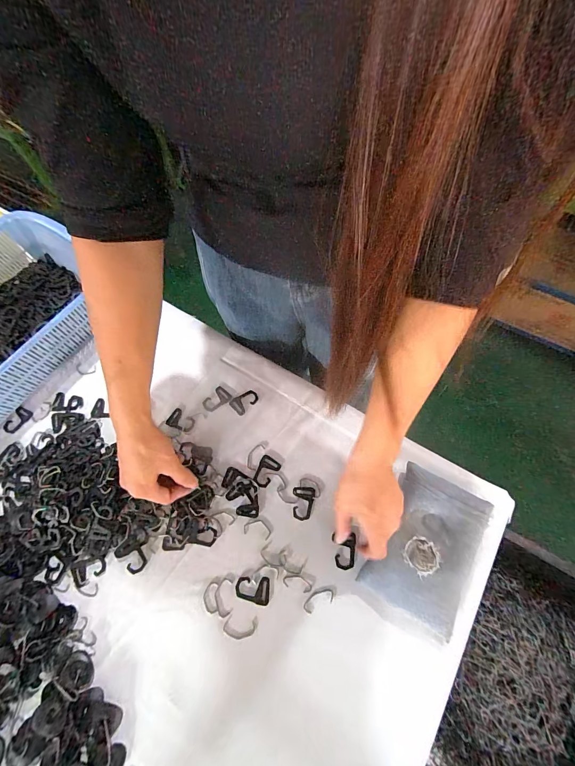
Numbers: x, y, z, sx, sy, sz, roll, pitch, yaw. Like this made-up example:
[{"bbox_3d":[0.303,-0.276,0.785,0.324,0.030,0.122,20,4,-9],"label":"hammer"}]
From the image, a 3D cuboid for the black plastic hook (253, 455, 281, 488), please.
[{"bbox_3d":[-0.032,0.125,0.462,0.030,0.004,0.041,32,70,14],"label":"black plastic hook"}]

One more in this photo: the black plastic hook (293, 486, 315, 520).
[{"bbox_3d":[0.022,0.163,0.442,0.029,0.004,0.042,1,66,2],"label":"black plastic hook"}]

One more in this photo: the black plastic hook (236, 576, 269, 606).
[{"bbox_3d":[-0.044,0.258,0.406,0.042,0.004,0.030,1,66,2],"label":"black plastic hook"}]

